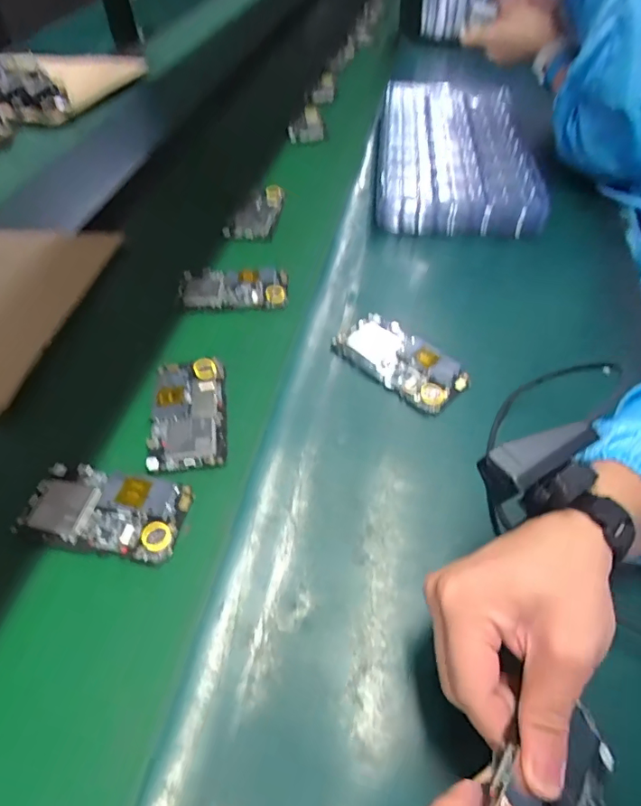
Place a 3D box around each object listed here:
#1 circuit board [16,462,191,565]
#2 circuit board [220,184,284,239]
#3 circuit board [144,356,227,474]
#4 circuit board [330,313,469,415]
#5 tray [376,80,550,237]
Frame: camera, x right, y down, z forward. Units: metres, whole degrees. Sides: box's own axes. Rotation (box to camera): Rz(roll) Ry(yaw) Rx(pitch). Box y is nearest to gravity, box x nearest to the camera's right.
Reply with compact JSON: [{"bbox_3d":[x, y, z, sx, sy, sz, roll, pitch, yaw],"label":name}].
[{"bbox_3d":[-0.169,0.081,0.392,0.126,0.008,0.066,7,52,10],"label":"circuit board"},{"bbox_3d":[-0.088,-0.263,0.688,0.061,0.017,0.122,4,51,7],"label":"circuit board"},{"bbox_3d":[-0.121,0.006,0.458,0.065,0.006,0.123,-8,51,-3],"label":"circuit board"},{"bbox_3d":[0.078,-0.043,0.487,0.069,0.012,0.124,-39,58,-25],"label":"circuit board"},{"bbox_3d":[0.200,-0.388,0.755,0.215,0.055,0.457,5,51,8],"label":"tray"}]

